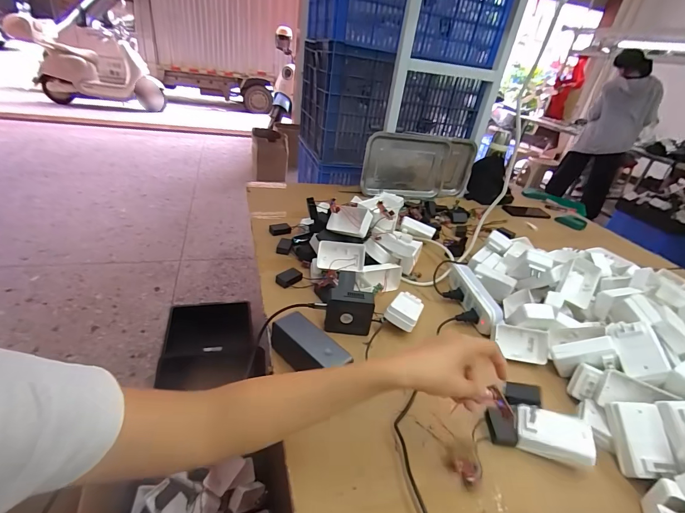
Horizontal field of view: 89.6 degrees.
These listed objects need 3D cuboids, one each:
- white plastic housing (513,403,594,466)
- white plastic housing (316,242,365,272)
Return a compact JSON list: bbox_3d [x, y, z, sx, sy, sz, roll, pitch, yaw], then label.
[{"bbox_3d":[0.272,0.228,0.445,0.087,0.029,0.053,12,35,15],"label":"white plastic housing"},{"bbox_3d":[-0.003,0.002,0.670,0.091,0.048,0.045,6,31,-4],"label":"white plastic housing"}]

